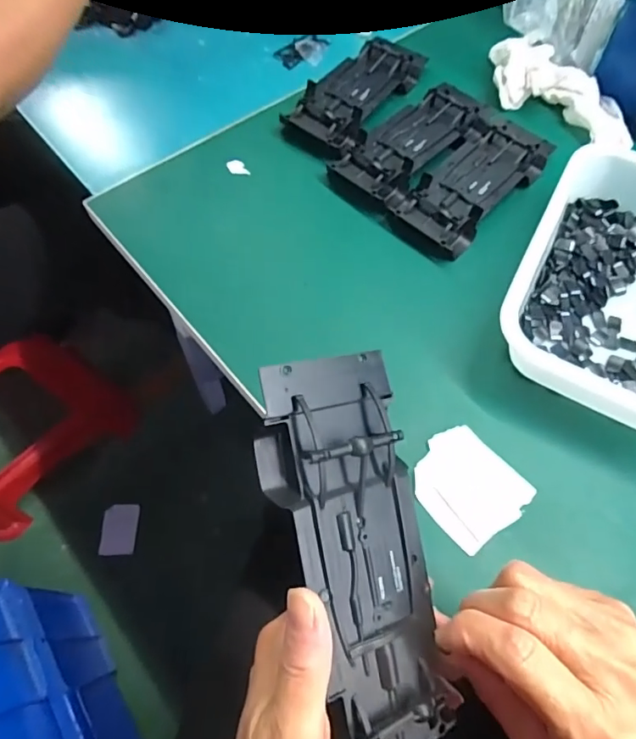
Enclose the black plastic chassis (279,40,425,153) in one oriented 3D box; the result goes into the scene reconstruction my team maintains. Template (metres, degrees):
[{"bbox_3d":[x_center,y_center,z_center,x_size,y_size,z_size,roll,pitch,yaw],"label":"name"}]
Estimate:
[{"bbox_3d":[0.044,-0.301,0.546,0.083,0.027,0.176,27,66,9],"label":"black plastic chassis"}]

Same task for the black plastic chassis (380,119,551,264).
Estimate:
[{"bbox_3d":[0.152,-0.192,0.499,0.088,0.023,0.185,41,69,15],"label":"black plastic chassis"}]

